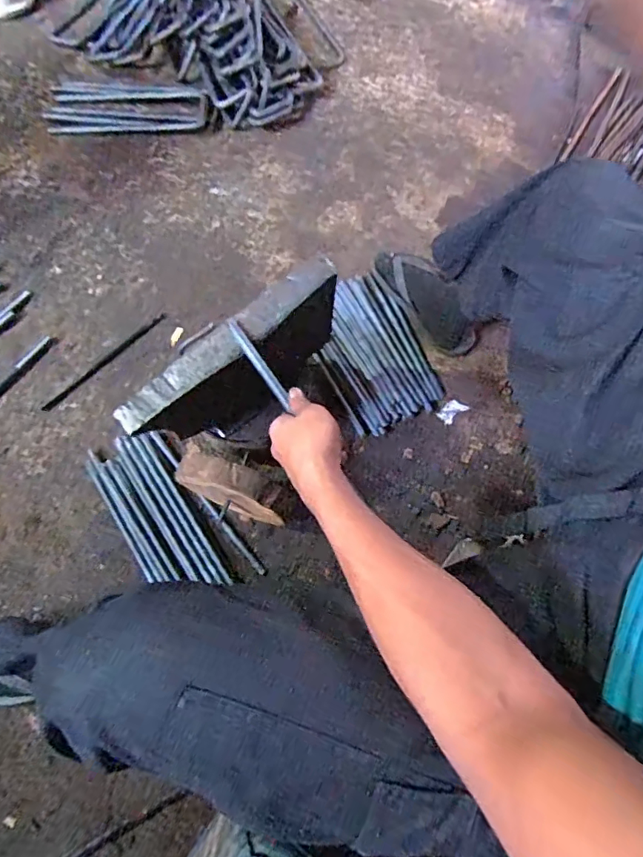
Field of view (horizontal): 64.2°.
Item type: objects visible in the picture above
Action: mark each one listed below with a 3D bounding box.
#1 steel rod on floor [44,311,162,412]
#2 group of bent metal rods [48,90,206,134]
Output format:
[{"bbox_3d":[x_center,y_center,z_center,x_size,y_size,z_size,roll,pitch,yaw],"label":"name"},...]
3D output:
[{"bbox_3d":[-0.404,-0.128,0.964,0.016,0.009,0.277,42,72,13],"label":"steel rod on floor"},{"bbox_3d":[-0.453,-0.756,1.208,0.360,0.020,0.140,0,68,-3],"label":"group of bent metal rods"}]

